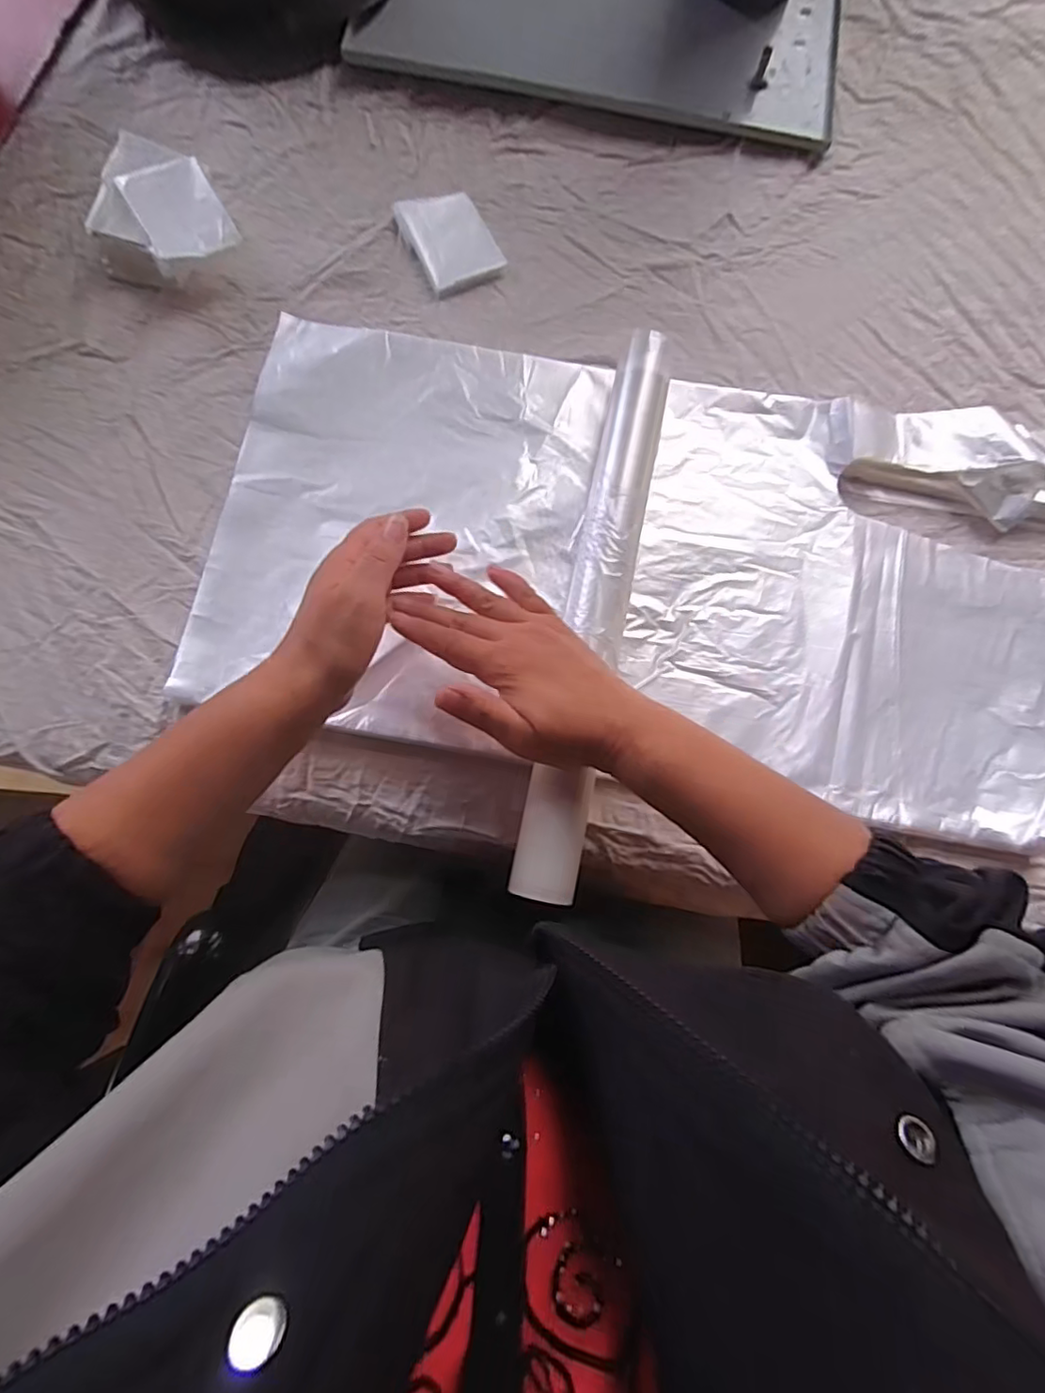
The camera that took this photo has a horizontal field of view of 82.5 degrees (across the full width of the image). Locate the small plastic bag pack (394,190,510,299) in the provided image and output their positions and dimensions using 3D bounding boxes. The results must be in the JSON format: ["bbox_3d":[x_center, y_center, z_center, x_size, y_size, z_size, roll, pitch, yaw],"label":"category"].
[{"bbox_3d":[-0.059,-0.378,0.493,0.065,0.011,0.085,-28,79,-8],"label":"small plastic bag pack"}]

